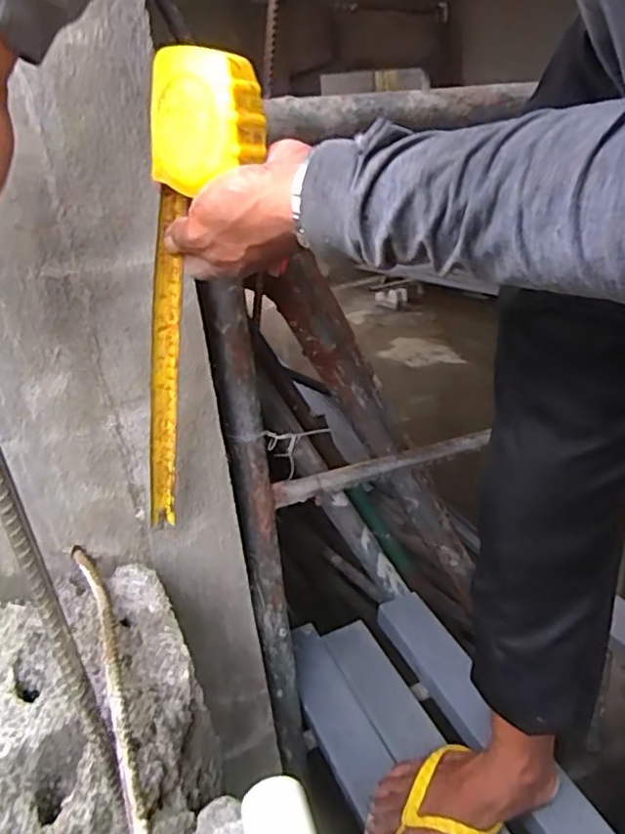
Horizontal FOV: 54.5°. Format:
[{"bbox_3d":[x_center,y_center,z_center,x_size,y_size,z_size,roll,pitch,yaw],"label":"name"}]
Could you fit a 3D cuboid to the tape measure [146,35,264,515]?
[{"bbox_3d":[-0.108,-0.074,0.473,0.080,0.379,0.038,36,41,21],"label":"tape measure"}]

